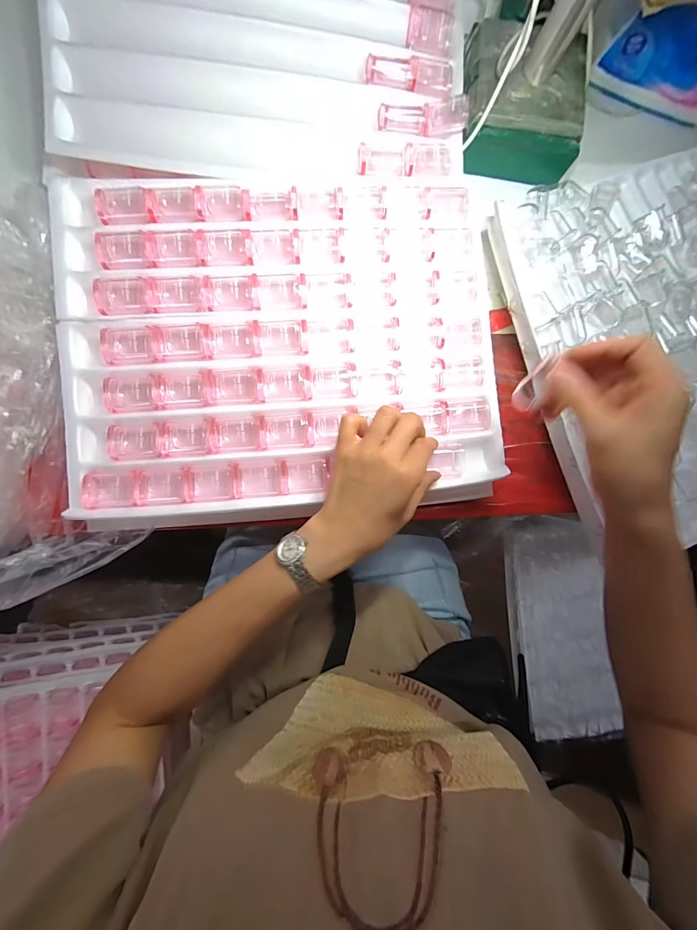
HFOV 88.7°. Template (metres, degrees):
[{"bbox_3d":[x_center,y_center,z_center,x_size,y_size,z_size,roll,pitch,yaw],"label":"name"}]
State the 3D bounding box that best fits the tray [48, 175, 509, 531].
[{"bbox_3d":[-0.054,-0.110,0.331,0.388,0.029,0.303,-4,86,-5],"label":"tray"}]

